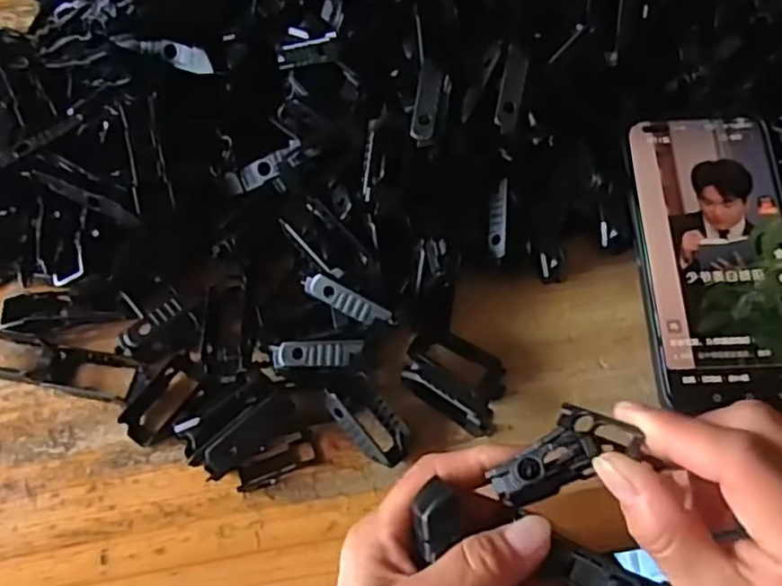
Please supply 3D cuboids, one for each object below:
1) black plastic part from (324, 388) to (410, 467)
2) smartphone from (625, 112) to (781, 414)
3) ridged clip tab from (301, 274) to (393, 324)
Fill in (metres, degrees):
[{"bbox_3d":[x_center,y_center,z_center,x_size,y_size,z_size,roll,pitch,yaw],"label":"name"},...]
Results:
[{"bbox_3d":[-0.010,0.061,0.322,0.024,0.022,0.041,-40,69,-18],"label":"black plastic part"},{"bbox_3d":[0.170,-0.020,0.353,0.081,0.006,0.156,-1,71,2],"label":"smartphone"},{"bbox_3d":[-0.021,0.004,0.321,0.043,0.006,0.010,26,66,13],"label":"ridged clip tab"}]

